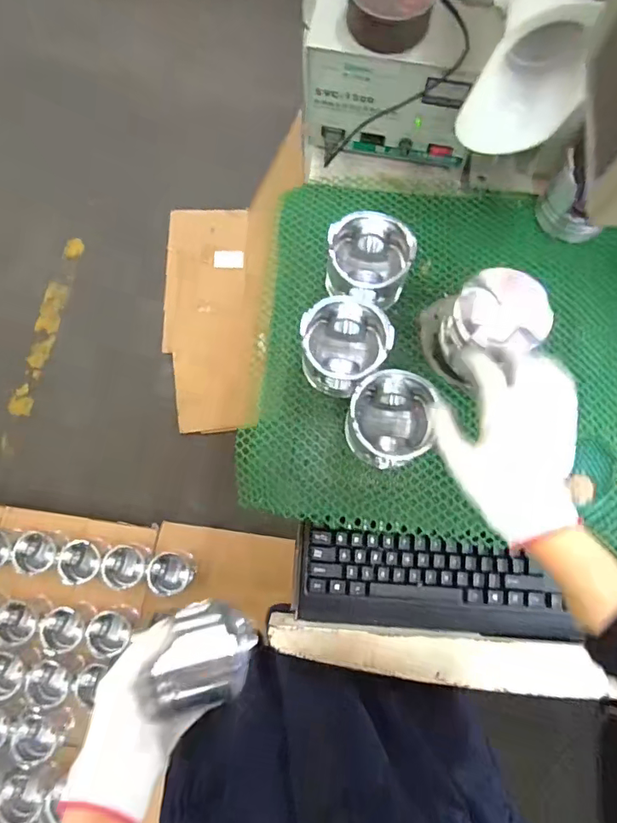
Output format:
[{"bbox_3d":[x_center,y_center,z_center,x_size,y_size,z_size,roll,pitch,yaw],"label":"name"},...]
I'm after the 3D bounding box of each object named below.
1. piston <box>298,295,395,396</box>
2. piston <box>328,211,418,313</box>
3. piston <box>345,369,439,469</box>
[{"bbox_3d":[0.037,-0.067,0.534,0.090,0.086,0.090,10,77,1],"label":"piston"},{"bbox_3d":[0.068,-0.165,0.561,0.091,0.078,0.087,6,77,1],"label":"piston"},{"bbox_3d":[0.084,0.012,0.520,0.086,0.083,0.089,0,77,-1],"label":"piston"}]

